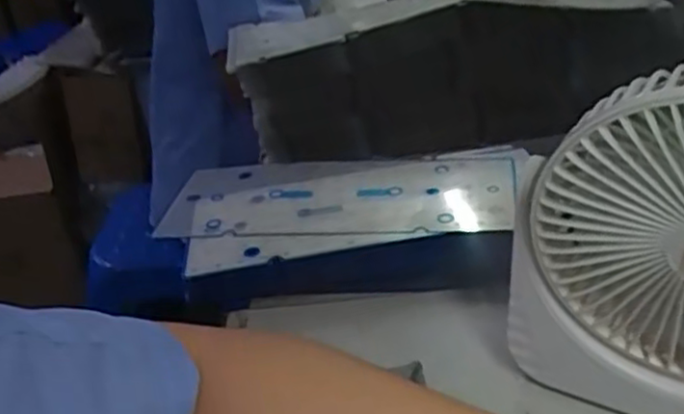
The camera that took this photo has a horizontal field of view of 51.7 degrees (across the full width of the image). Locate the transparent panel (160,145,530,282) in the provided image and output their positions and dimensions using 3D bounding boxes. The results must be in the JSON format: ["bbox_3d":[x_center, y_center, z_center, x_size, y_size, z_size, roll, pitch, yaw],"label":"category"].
[{"bbox_3d":[0.002,-0.005,0.558,0.282,0.008,0.134,-7,32,2],"label":"transparent panel"}]

